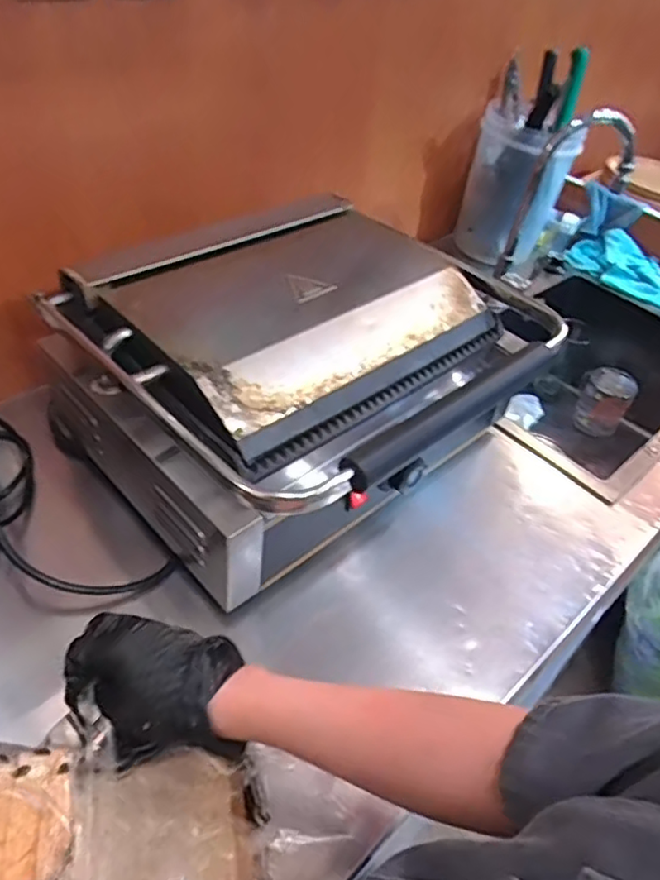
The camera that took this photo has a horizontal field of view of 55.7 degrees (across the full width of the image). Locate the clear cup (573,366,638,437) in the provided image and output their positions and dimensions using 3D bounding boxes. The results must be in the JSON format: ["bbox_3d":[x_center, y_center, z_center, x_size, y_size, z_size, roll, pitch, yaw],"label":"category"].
[{"bbox_3d":[0.490,-0.074,1.118,0.088,0.108,0.077,28,46,20],"label":"clear cup"}]

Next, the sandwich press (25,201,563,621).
[{"bbox_3d":[-0.017,-0.070,0.646,0.424,0.170,0.343,-27,53,-31],"label":"sandwich press"}]

